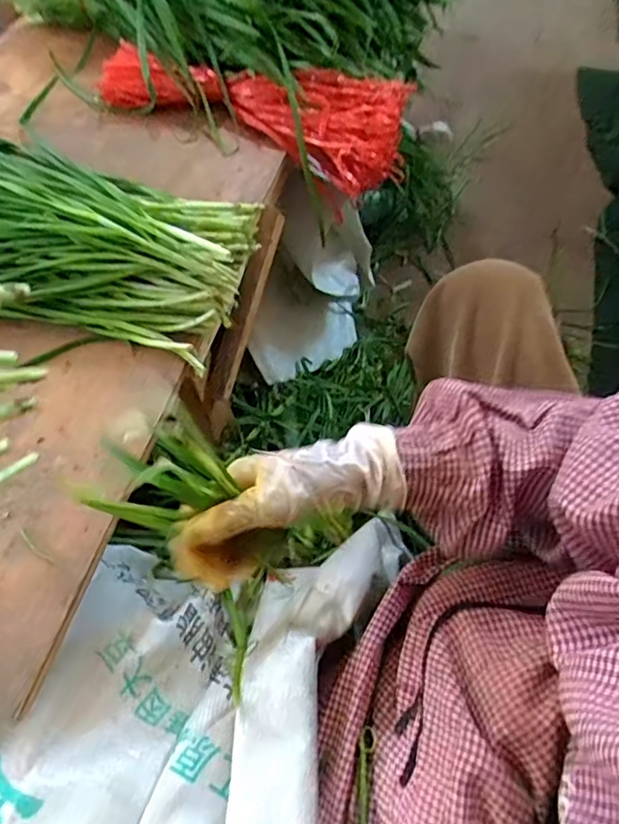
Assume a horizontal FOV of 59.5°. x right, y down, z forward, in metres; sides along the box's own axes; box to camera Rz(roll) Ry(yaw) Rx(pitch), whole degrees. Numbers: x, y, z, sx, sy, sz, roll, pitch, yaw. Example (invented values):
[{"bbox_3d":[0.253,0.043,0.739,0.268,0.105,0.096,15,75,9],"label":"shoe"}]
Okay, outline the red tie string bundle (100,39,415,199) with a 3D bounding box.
[{"bbox_3d":[-0.071,-0.321,0.587,0.342,0.067,0.111,14,62,9],"label":"red tie string bundle"}]

